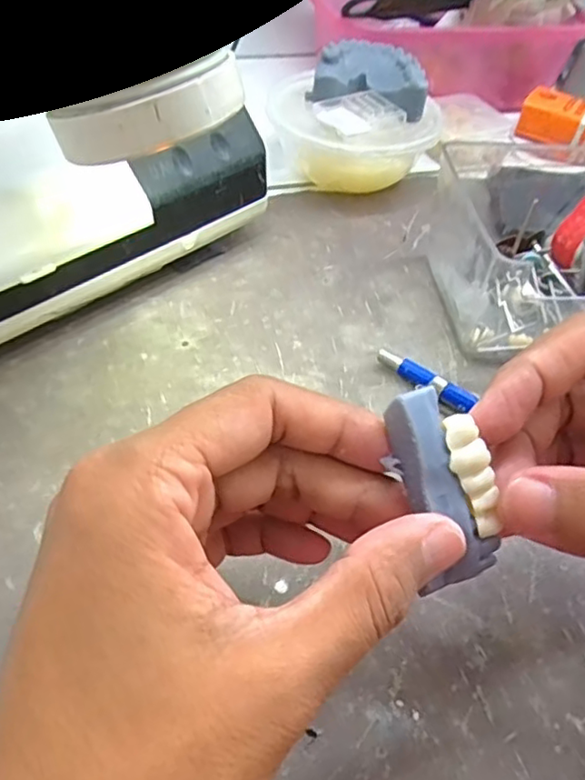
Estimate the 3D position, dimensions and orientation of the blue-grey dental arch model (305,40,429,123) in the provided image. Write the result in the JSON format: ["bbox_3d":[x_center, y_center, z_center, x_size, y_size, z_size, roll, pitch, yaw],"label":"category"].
[{"bbox_3d":[0.049,-0.185,0.371,0.064,0.023,0.049,16,49,7],"label":"blue-grey dental arch model"}]

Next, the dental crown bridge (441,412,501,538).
[{"bbox_3d":[0.046,0.022,0.159,0.012,0.006,0.031,-20,96,-21],"label":"dental crown bridge"}]

